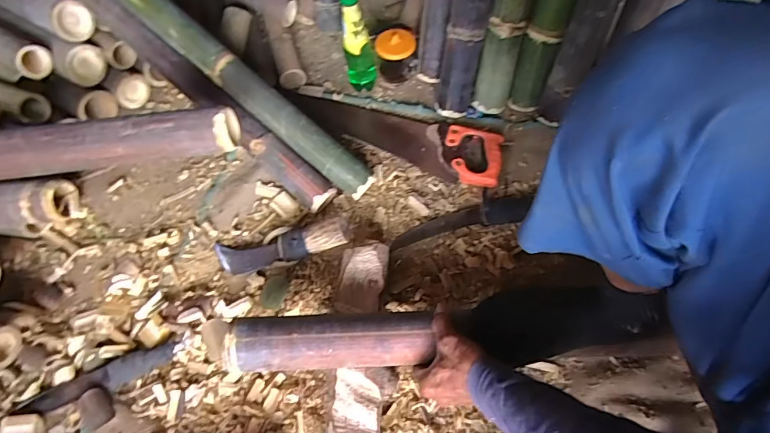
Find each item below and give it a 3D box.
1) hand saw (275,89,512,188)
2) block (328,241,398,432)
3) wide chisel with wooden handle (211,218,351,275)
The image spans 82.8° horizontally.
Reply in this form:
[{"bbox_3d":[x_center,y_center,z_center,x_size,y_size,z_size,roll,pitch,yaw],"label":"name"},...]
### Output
[{"bbox_3d":[0.011,-0.160,0.850,0.430,0.029,0.122,16,63,12],"label":"hand saw"},{"bbox_3d":[-0.033,0.195,0.637,0.092,0.059,0.331,-1,61,2],"label":"block"},{"bbox_3d":[-0.174,0.051,0.728,0.242,0.045,0.058,-16,59,16],"label":"wide chisel with wooden handle"}]

